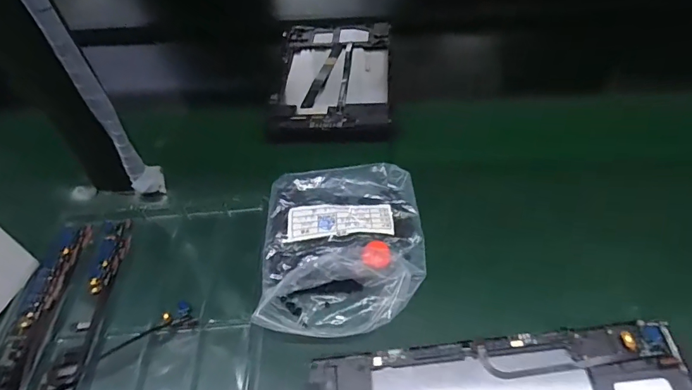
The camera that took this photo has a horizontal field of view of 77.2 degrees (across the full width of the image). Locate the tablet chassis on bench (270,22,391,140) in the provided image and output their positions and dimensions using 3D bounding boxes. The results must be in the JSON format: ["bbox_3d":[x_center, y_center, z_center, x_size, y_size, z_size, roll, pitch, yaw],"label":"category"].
[{"bbox_3d":[-0.017,-0.160,0.562,0.144,0.010,0.244,0,49,5],"label":"tablet chassis on bench"}]

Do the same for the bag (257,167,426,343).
[{"bbox_3d":[-0.002,0.040,0.391,0.141,0.026,0.170,-6,49,0],"label":"bag"}]

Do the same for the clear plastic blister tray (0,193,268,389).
[{"bbox_3d":[-0.178,0.108,0.364,0.216,0.024,0.281,-6,49,1],"label":"clear plastic blister tray"}]

